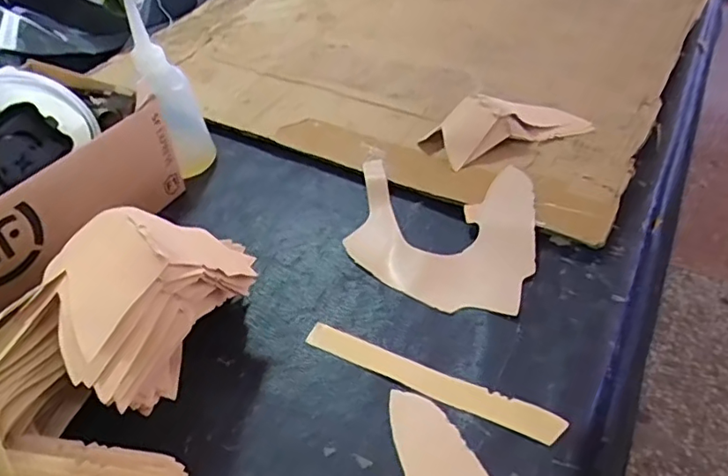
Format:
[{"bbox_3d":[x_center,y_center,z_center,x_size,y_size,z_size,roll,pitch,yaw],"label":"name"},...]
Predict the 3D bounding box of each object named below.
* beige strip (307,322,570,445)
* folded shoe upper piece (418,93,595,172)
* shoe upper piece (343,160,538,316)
[{"bbox_3d":[0.042,0.094,0.380,0.176,0.006,0.020,20,47,21],"label":"beige strip"},{"bbox_3d":[0.136,-0.111,0.544,0.156,0.044,0.062,-14,45,-13],"label":"folded shoe upper piece"},{"bbox_3d":[0.065,-0.008,0.471,0.149,0.022,0.149,5,44,6],"label":"shoe upper piece"}]

